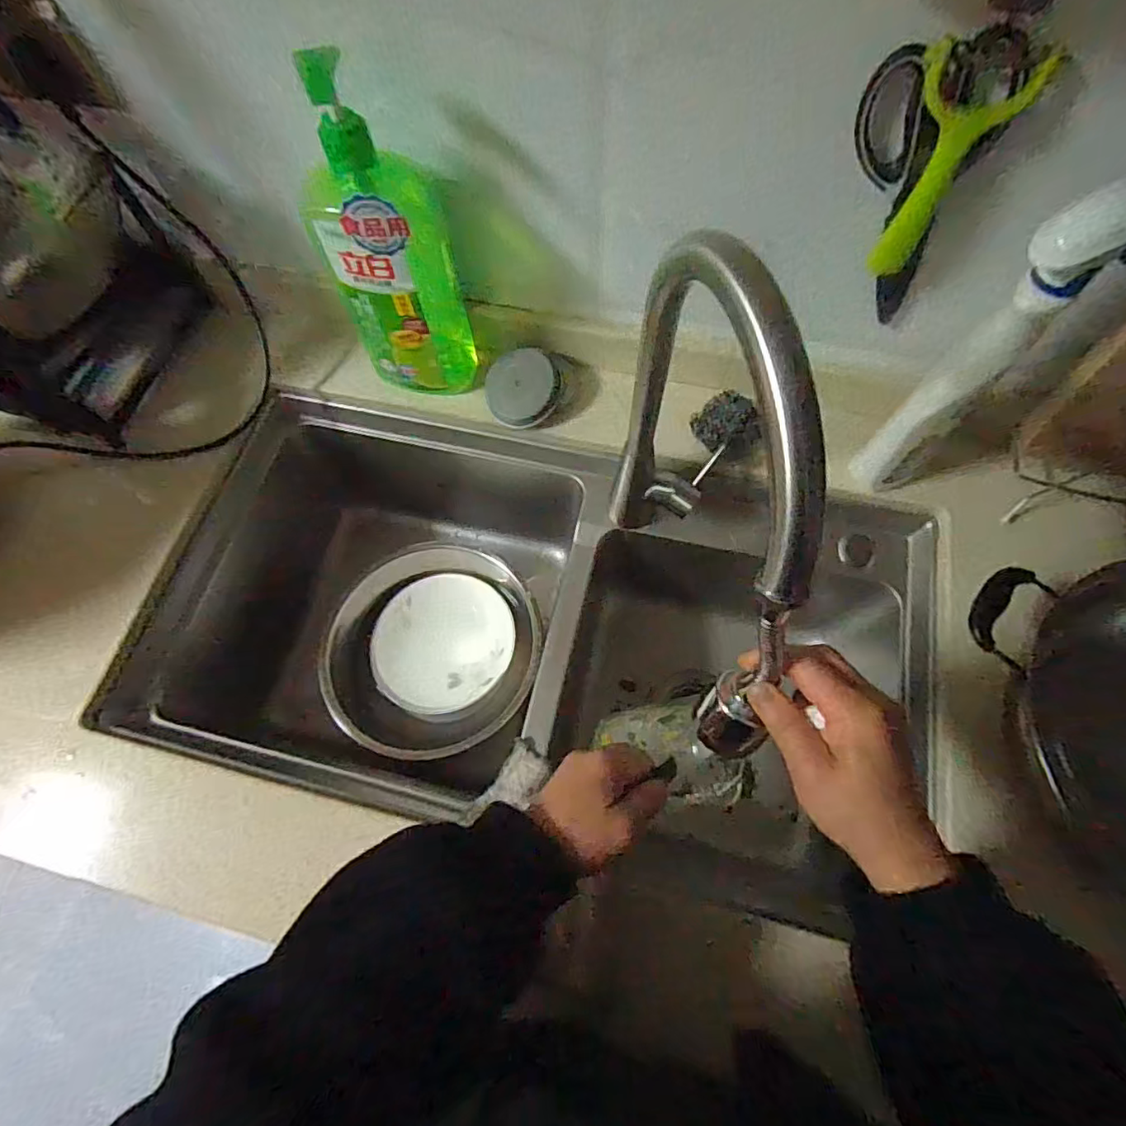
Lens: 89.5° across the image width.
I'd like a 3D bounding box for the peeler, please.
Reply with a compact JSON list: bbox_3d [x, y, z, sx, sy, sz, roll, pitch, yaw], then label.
[{"bbox_3d":[0.239,-0.252,0.373,0.062,0.139,0.014,13,69,7],"label":"peeler"}]

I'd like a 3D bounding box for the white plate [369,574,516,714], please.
[{"bbox_3d":[-0.148,0.097,0.712,0.166,0.029,0.171,-1,68,2],"label":"white plate"}]

